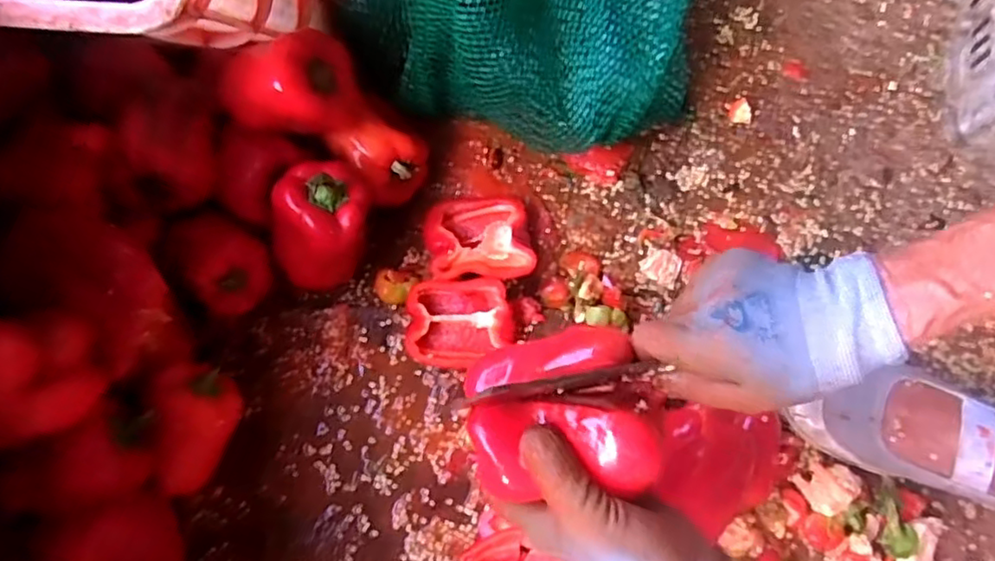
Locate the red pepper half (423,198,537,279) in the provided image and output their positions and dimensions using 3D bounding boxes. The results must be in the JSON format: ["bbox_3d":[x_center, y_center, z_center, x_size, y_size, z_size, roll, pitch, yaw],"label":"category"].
[{"bbox_3d":[-0.018,-0.038,0.556,0.092,0.034,0.079,-2,76,0],"label":"red pepper half"}]

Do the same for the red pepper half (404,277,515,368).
[{"bbox_3d":[-0.032,0.036,0.536,0.086,0.029,0.070,-1,76,0],"label":"red pepper half"}]

